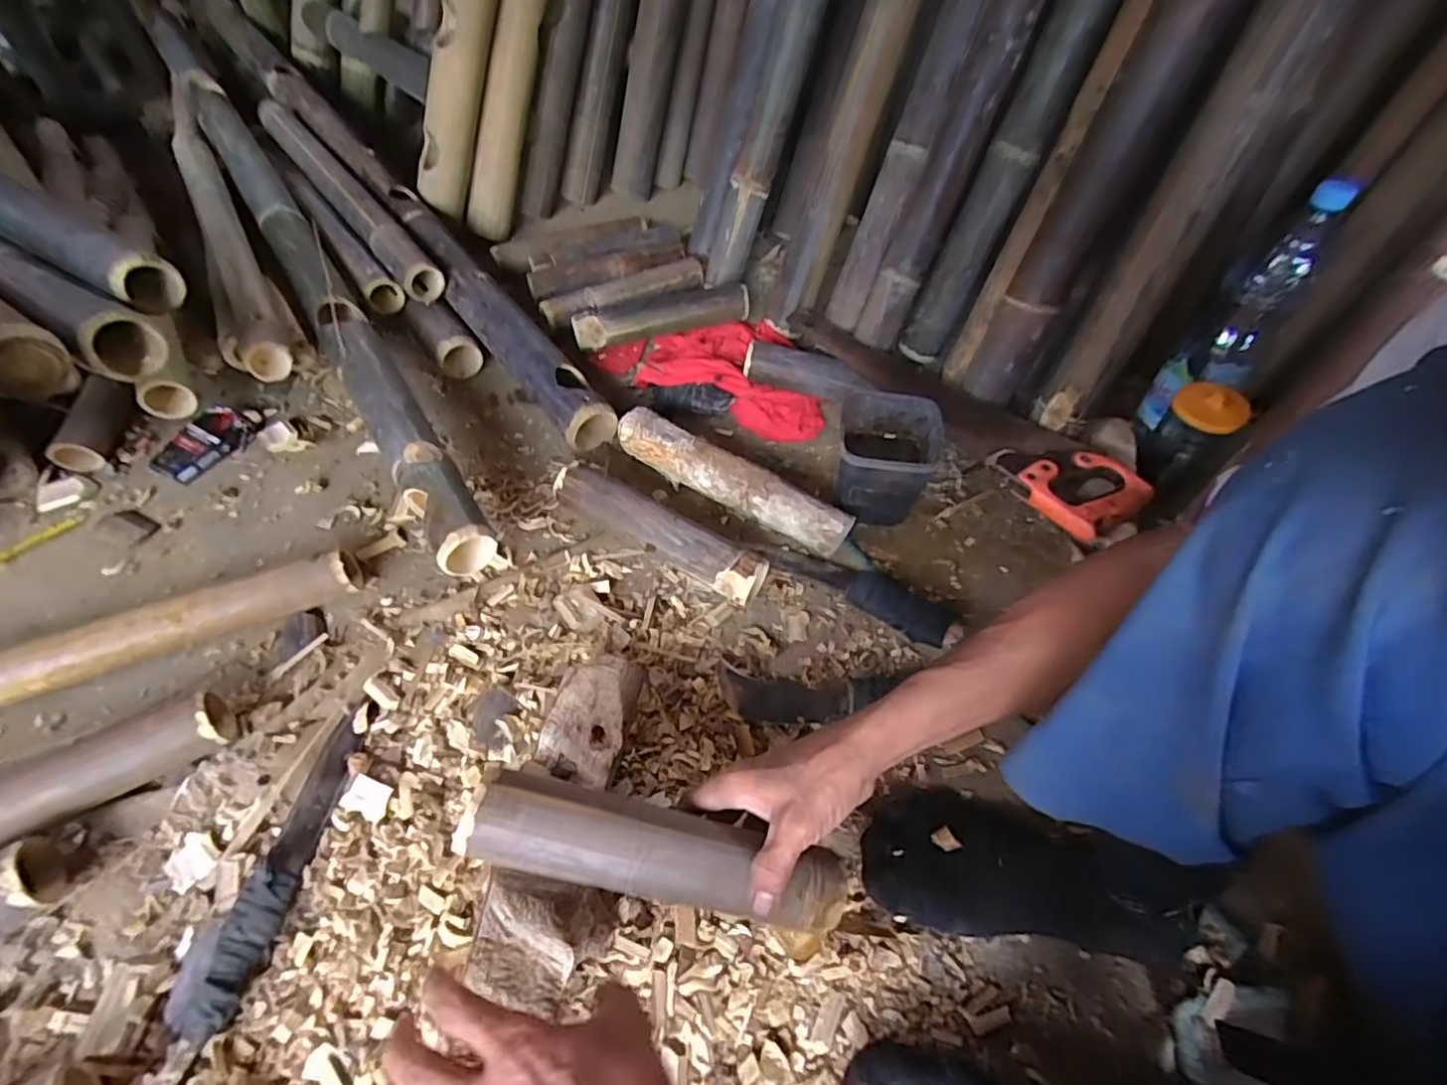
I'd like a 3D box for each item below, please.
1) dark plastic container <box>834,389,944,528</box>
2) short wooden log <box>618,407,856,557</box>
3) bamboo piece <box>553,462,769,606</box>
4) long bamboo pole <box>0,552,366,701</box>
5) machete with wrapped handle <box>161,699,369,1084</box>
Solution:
[{"bbox_3d":[0.188,-0.090,0.738,0.113,0.128,0.118,10,51,5],"label":"dark plastic container"},{"bbox_3d":[0.007,-0.073,0.741,0.312,0.060,0.054,29,56,18],"label":"short wooden log"},{"bbox_3d":[-0.077,-0.010,0.700,0.269,0.061,0.054,27,54,18],"label":"bamboo piece"},{"bbox_3d":[-0.670,0.131,0.550,0.625,0.055,0.040,-20,56,-18],"label":"long bamboo pole"},{"bbox_3d":[-0.356,0.258,0.496,0.037,0.022,0.257,7,52,2],"label":"machete with wrapped handle"}]

